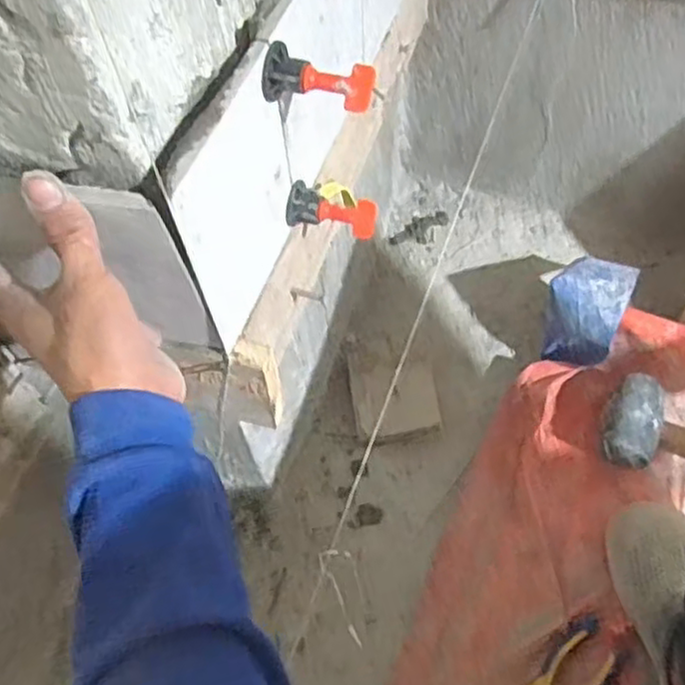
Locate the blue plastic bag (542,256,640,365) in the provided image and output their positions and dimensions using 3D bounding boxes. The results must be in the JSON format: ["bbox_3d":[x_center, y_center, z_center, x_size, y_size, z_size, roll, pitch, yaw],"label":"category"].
[{"bbox_3d":[0.284,-0.044,0.830,0.082,0.074,0.134,26,65,16],"label":"blue plastic bag"}]

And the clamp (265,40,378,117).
[{"bbox_3d":[-0.012,-0.147,0.397,0.060,0.024,0.027,8,61,7],"label":"clamp"}]

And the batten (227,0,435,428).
[{"bbox_3d":[0.017,-0.160,0.608,0.027,0.107,0.496,15,62,11],"label":"batten"}]

